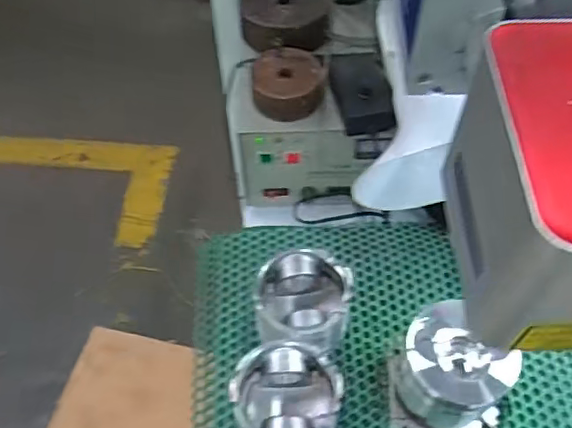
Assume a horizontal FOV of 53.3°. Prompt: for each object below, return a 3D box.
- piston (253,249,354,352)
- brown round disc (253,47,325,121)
[{"bbox_3d":[0.017,0.088,0.569,0.091,0.075,0.084,0,56,0],"label":"piston"},{"bbox_3d":[0.003,-0.134,0.586,0.071,0.039,0.075,0,56,0],"label":"brown round disc"}]

